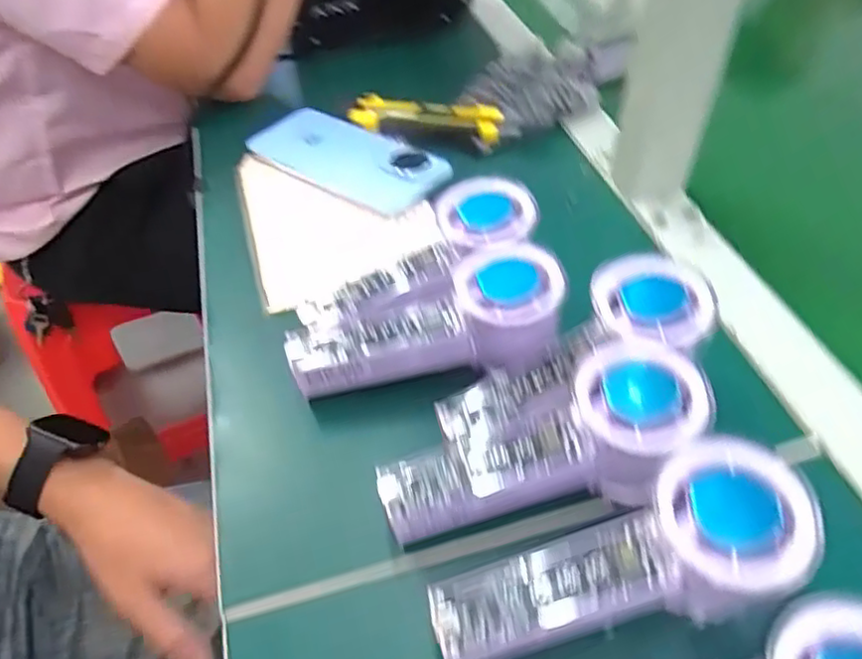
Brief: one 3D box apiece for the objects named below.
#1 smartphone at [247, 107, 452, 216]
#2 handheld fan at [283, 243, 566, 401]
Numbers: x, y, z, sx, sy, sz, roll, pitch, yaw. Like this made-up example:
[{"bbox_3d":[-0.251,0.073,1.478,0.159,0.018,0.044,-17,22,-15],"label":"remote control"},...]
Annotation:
[{"bbox_3d":[-0.065,-0.135,0.500,0.155,0.012,0.065,27,54,25],"label":"smartphone"},{"bbox_3d":[-0.001,0.001,0.349,0.150,0.044,0.058,-18,47,8],"label":"handheld fan"}]

